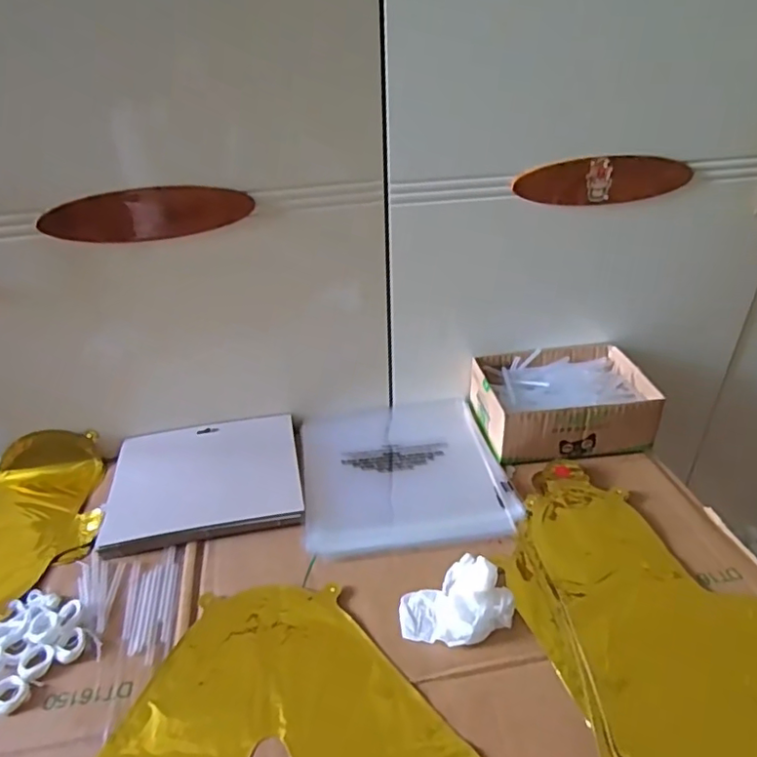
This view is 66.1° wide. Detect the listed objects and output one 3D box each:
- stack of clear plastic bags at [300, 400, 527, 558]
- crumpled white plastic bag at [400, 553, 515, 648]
[{"bbox_3d":[0.026,0.098,0.642,0.212,0.023,0.215,-5,34,-5],"label":"stack of clear plastic bags"},{"bbox_3d":[0.063,0.185,0.479,0.086,0.033,0.065,-22,38,-27],"label":"crumpled white plastic bag"}]

